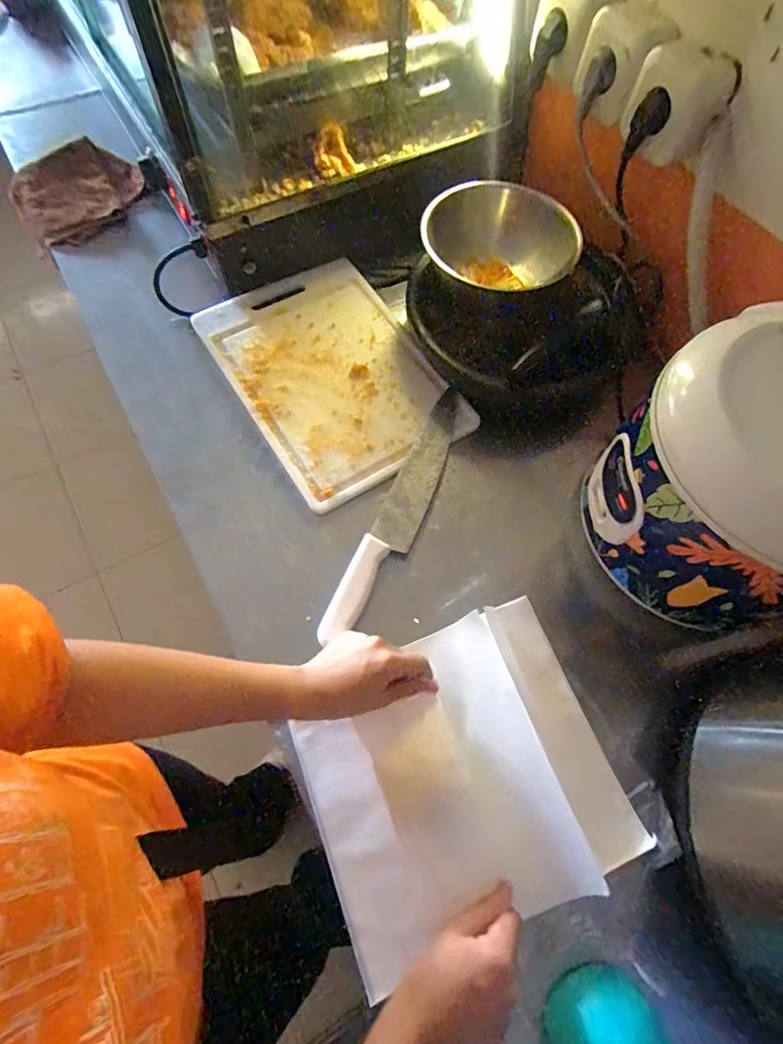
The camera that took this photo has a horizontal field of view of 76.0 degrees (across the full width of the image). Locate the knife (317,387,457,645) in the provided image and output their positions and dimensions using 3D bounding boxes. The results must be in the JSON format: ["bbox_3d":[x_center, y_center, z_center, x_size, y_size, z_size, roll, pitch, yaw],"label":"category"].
[{"bbox_3d":[0.014,-0.019,0.583,0.047,0.015,0.341,24,68,8],"label":"knife"}]

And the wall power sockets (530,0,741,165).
[{"bbox_3d":[0.248,-0.486,0.535,0.069,0.084,0.236,-26,70,-13],"label":"wall power sockets"}]

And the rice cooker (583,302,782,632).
[{"bbox_3d":[0.312,-0.037,0.463,0.203,0.209,0.210,-36,73,-16],"label":"rice cooker"}]

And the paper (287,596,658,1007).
[{"bbox_3d":[0.066,0.227,0.460,0.274,0.062,0.242,-21,69,-11],"label":"paper"}]

